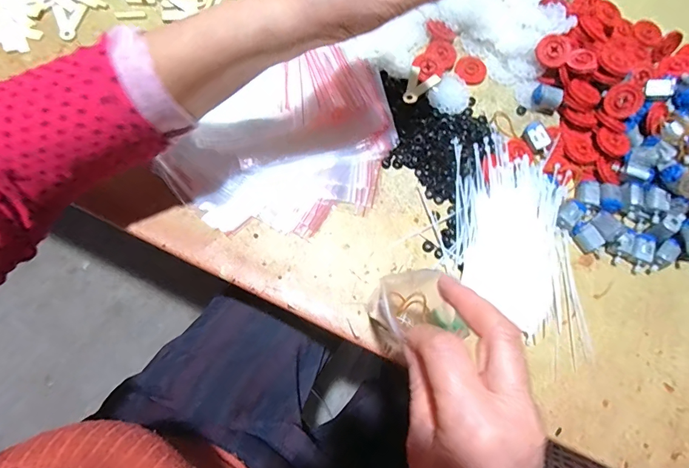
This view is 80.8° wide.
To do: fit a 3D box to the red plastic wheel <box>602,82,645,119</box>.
[{"bbox_3d":[0.273,-0.130,0.397,0.032,0.006,0.032,4,100,24],"label":"red plastic wheel"}]

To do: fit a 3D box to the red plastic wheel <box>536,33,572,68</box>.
[{"bbox_3d":[0.211,-0.185,0.409,0.031,0.008,0.031,3,100,18],"label":"red plastic wheel"}]

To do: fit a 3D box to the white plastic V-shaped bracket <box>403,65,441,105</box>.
[{"bbox_3d":[0.076,-0.146,0.404,0.029,0.004,0.044,20,71,3],"label":"white plastic V-shaped bracket"}]

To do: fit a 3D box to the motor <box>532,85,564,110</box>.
[{"bbox_3d":[0.206,-0.139,0.413,0.028,0.018,0.017,20,74,1],"label":"motor"}]

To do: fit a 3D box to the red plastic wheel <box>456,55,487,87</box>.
[{"bbox_3d":[0.134,-0.173,0.426,0.031,0.005,0.034,1,75,-4],"label":"red plastic wheel"}]

